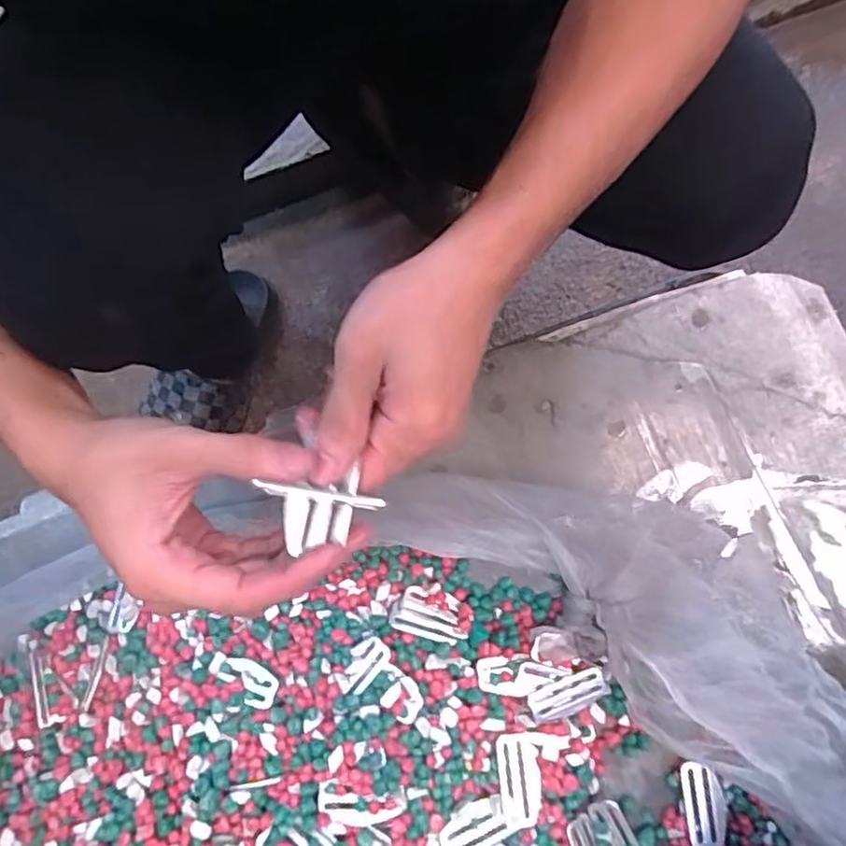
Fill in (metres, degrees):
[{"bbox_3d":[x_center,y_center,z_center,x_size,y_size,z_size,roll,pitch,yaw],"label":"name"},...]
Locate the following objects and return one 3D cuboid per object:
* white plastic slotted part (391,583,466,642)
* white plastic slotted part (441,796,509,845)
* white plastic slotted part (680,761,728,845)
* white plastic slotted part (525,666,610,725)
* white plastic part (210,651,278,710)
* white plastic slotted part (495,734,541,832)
[{"bbox_3d":[0.006,0.149,0.506,0.058,0.009,0.039,15,74,7],"label":"white plastic slotted part"},{"bbox_3d":[0.036,0.286,0.451,0.048,0.006,0.029,-15,71,-16],"label":"white plastic slotted part"},{"bbox_3d":[0.207,0.283,0.467,0.029,0.008,0.064,-3,73,2],"label":"white plastic slotted part"},{"bbox_3d":[0.107,0.201,0.473,0.058,0.004,0.025,-23,90,-4],"label":"white plastic slotted part"},{"bbox_3d":[-0.130,0.187,0.470,0.055,0.010,0.026,34,78,11],"label":"white plastic part"},{"bbox_3d":[0.069,0.257,0.462,0.028,0.015,0.059,-6,73,1],"label":"white plastic slotted part"}]

